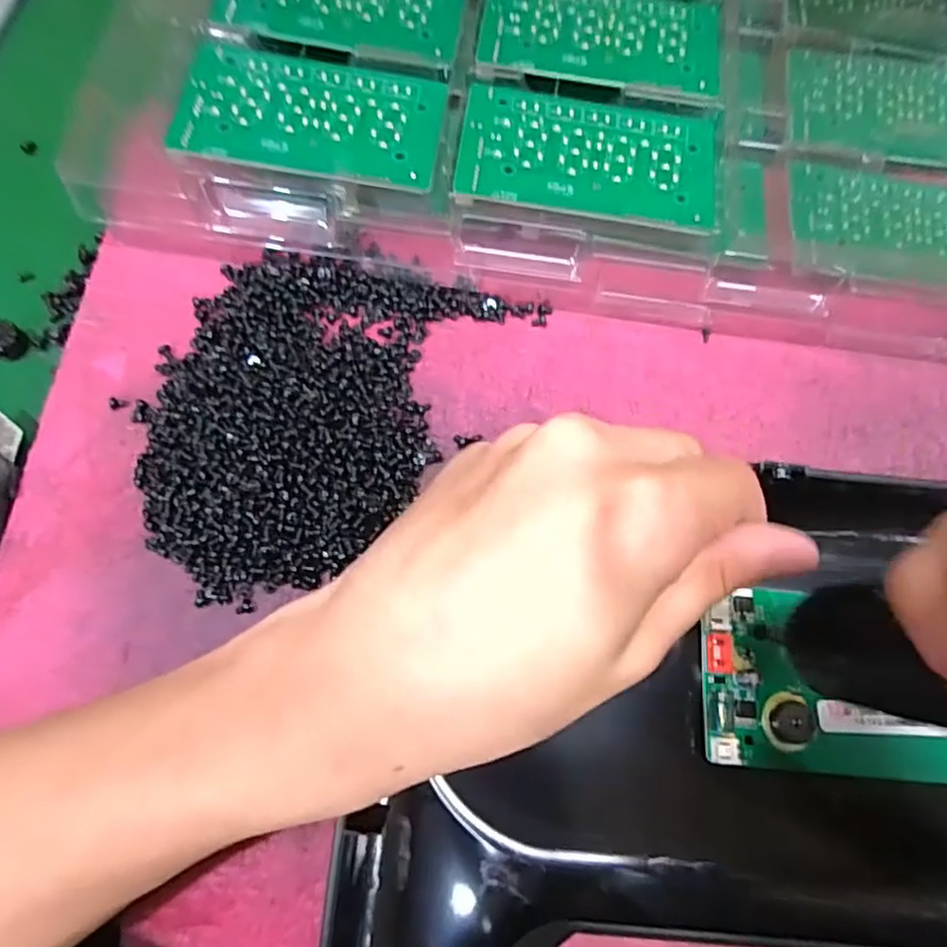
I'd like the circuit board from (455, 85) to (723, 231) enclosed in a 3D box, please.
[{"bbox_3d":[0.049,-0.133,0.266,0.107,0.004,0.060,9,72,-2],"label":"circuit board"}]

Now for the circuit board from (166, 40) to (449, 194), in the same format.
[{"bbox_3d":[-0.066,-0.148,0.264,0.104,0.004,0.058,10,71,-2],"label":"circuit board"}]

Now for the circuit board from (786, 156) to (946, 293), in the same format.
[{"bbox_3d":[0.190,-0.109,0.279,0.102,0.004,0.061,6,73,1],"label":"circuit board"}]

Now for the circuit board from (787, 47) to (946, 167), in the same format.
[{"bbox_3d":[0.193,-0.173,0.298,0.091,0.004,0.065,8,74,2],"label":"circuit board"}]

